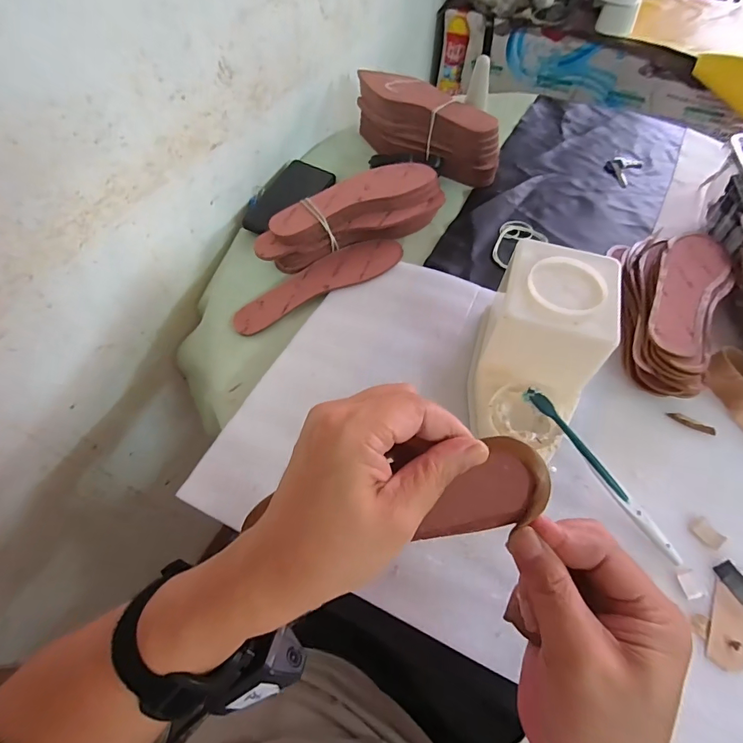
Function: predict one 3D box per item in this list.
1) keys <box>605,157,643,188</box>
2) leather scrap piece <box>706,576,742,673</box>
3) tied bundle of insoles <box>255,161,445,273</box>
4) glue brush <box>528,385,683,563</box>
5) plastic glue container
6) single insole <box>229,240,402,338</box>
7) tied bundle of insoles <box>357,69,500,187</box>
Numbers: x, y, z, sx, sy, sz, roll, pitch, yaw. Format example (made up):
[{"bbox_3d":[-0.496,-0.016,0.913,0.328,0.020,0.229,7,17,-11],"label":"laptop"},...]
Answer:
[{"bbox_3d":[0.414,-0.337,0.695,0.048,0.007,0.089,34,63,19],"label":"keys"},{"bbox_3d":[0.286,0.203,0.332,0.029,0.004,0.062,26,62,14],"label":"leather scrap piece"},{"bbox_3d":[-0.031,-0.215,0.571,0.256,0.060,0.082,-22,60,-14],"label":"tied bundle of insoles"},{"bbox_3d":[0.201,0.089,0.370,0.015,0.017,0.185,-36,81,-21],"label":"glue brush"},{"bbox_3d":[0.157,-0.015,0.408,0.105,0.124,0.187,19,59,11],"label":"plastic glue container"},{"bbox_3d":[-0.065,-0.115,0.533,0.232,0.006,0.066,-29,60,-14],"label":"single insole"},{"bbox_3d":[0.080,-0.379,0.653,0.075,0.089,0.259,-36,65,-21],"label":"tied bundle of insoles"}]

